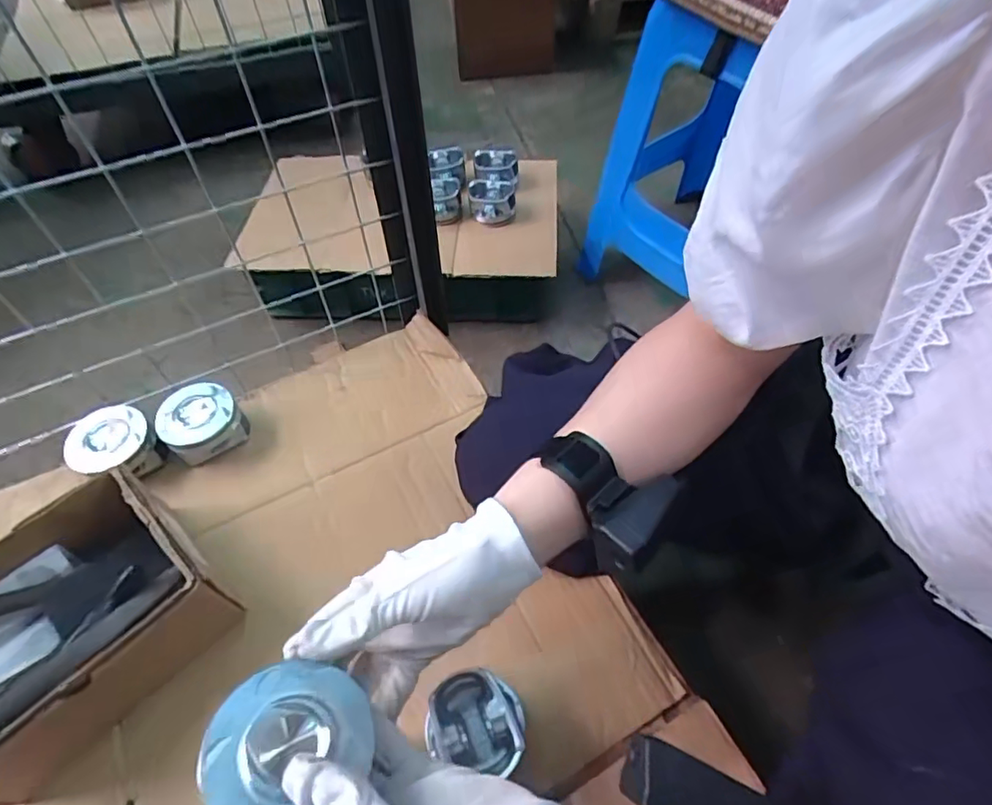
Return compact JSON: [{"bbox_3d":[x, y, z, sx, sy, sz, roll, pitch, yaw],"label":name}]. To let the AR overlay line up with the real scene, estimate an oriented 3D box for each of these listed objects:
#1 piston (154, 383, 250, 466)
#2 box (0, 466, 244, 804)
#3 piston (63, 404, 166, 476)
[{"bbox_3d":[-0.310,0.020,0.583,0.074,0.057,0.067,-33,61,-20],"label":"piston"},{"bbox_3d":[-0.342,0.179,0.445,0.147,0.099,0.198,38,64,24],"label":"box"},{"bbox_3d":[-0.385,0.045,0.560,0.069,0.045,0.073,0,55,0],"label":"piston"}]

